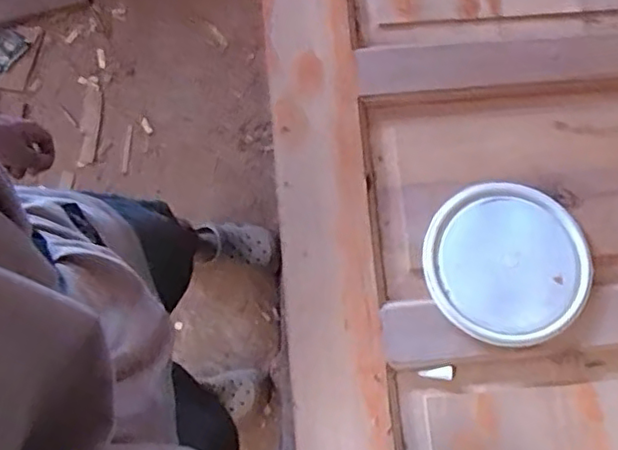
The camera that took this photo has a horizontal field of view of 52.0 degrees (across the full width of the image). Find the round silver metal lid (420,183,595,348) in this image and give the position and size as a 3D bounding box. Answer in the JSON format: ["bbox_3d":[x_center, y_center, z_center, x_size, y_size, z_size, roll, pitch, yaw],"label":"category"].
[{"bbox_3d":[0.214,0.039,0.687,0.170,0.015,0.175,0,75,1],"label":"round silver metal lid"}]

